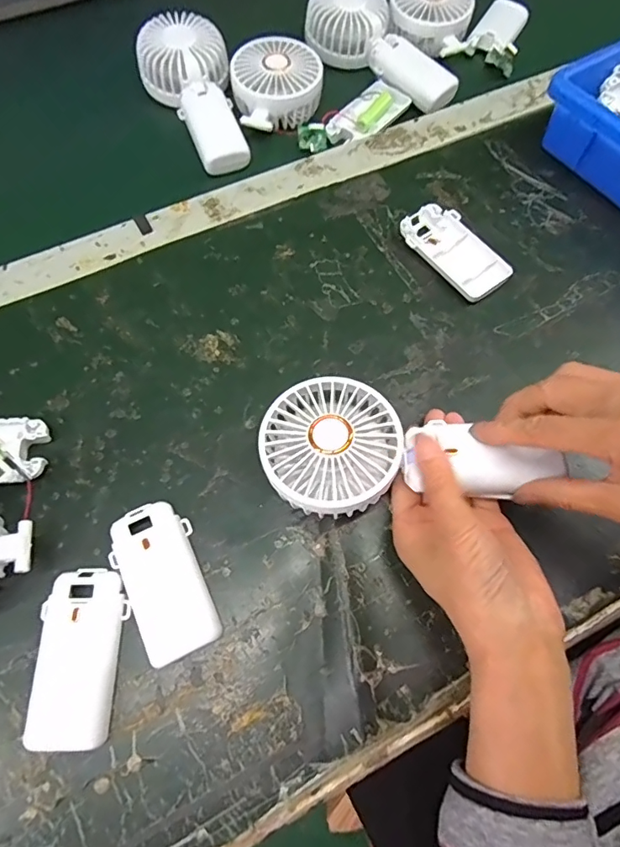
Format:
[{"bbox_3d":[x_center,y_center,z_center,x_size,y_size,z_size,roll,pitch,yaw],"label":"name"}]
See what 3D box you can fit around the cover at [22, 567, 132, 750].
[{"bbox_3d":[-0.134,0.134,0.282,0.044,0.017,0.092,1,65,1],"label":"cover"}]

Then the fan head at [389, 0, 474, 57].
[{"bbox_3d":[0.130,-0.444,0.522,0.085,0.031,0.096,11,66,6],"label":"fan head"}]

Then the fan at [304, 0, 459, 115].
[{"bbox_3d":[0.071,-0.391,0.497,0.079,0.037,0.177,-35,70,-14],"label":"fan"}]

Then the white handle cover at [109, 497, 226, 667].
[{"bbox_3d":[-0.090,0.095,0.298,0.046,0.015,0.091,-26,68,-11],"label":"white handle cover"}]

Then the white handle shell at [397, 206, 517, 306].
[{"bbox_3d":[0.117,-0.139,0.397,0.048,0.016,0.094,-35,70,-14],"label":"white handle shell"}]

